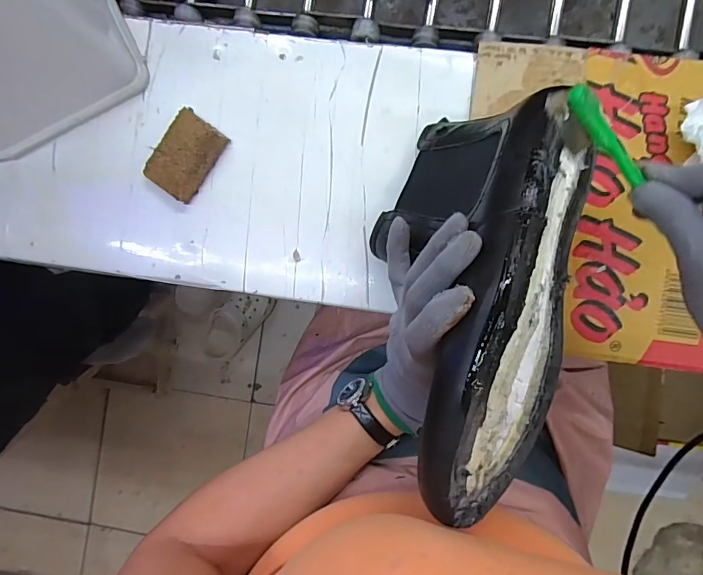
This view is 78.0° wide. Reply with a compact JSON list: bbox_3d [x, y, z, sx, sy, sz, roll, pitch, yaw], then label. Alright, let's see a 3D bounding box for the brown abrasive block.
[{"bbox_3d":[-0.148,-0.117,0.387,0.051,0.013,0.070,35,92,3],"label":"brown abrasive block"}]

